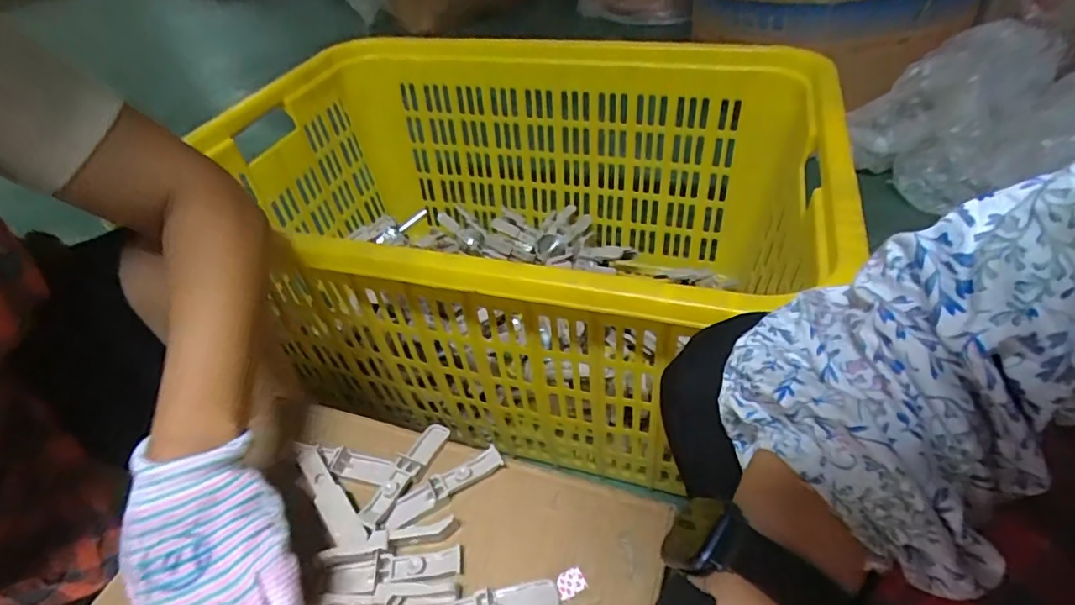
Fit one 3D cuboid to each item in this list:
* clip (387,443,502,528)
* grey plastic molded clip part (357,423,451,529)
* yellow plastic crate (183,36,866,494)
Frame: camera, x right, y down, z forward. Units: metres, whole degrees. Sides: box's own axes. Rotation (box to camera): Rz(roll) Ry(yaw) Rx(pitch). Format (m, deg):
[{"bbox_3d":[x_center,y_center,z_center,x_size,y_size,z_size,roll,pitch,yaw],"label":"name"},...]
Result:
[{"bbox_3d":[-0.072,0.139,0.419,0.094,0.010,0.020,-24,45,-19],"label":"clip"},{"bbox_3d":[-0.103,0.133,0.434,0.022,0.016,0.095,14,46,21],"label":"grey plastic molded clip part"},{"bbox_3d":[-0.047,-0.097,0.846,0.813,0.386,0.612,9,45,16],"label":"yellow plastic crate"}]

